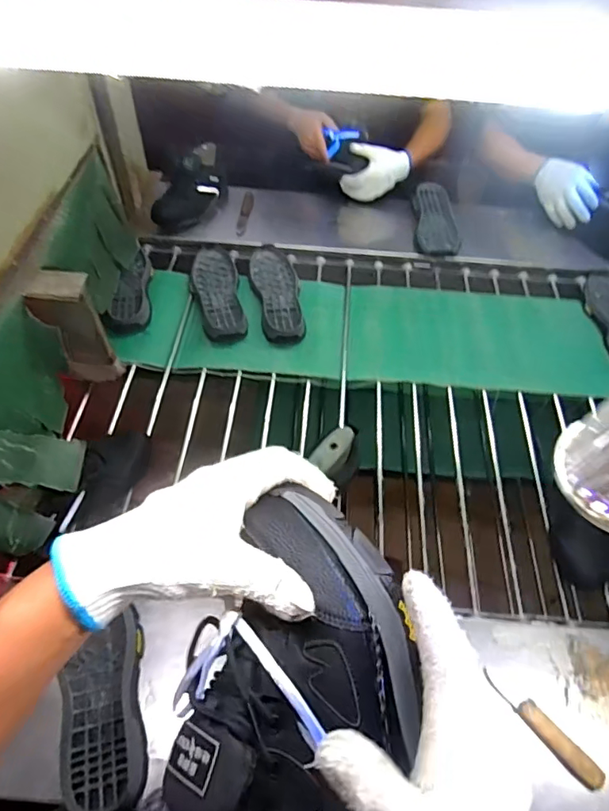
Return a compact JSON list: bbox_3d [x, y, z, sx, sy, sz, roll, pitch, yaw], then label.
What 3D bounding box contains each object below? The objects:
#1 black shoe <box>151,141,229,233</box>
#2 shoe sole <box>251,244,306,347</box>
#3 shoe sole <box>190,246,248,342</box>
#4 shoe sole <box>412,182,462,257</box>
[{"bbox_3d":[-0.272,-0.533,1.229,0.096,0.134,0.246,28,57,15],"label":"black shoe"},{"bbox_3d":[-0.058,-0.253,1.124,0.100,0.027,0.283,-7,55,-10],"label":"shoe sole"},{"bbox_3d":[-0.193,-0.257,1.117,0.101,0.033,0.287,-7,55,-9],"label":"shoe sole"},{"bbox_3d":[0.322,-0.455,1.245,0.099,0.034,0.262,6,54,0],"label":"shoe sole"}]

